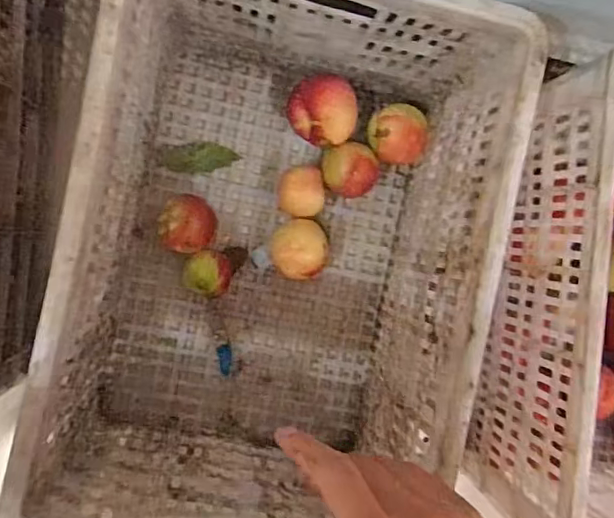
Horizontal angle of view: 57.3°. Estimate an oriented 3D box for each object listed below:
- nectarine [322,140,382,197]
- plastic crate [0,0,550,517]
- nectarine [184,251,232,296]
[{"bbox_3d":[0.047,-0.103,0.660,0.060,0.062,0.057,0,92,-8],"label":"nectarine"},{"bbox_3d":[-0.034,0.000,0.553,0.327,0.269,0.461,11,91,-9],"label":"plastic crate"},{"bbox_3d":[-0.114,0.015,0.649,0.051,0.051,0.047,0,92,-8],"label":"nectarine"}]

